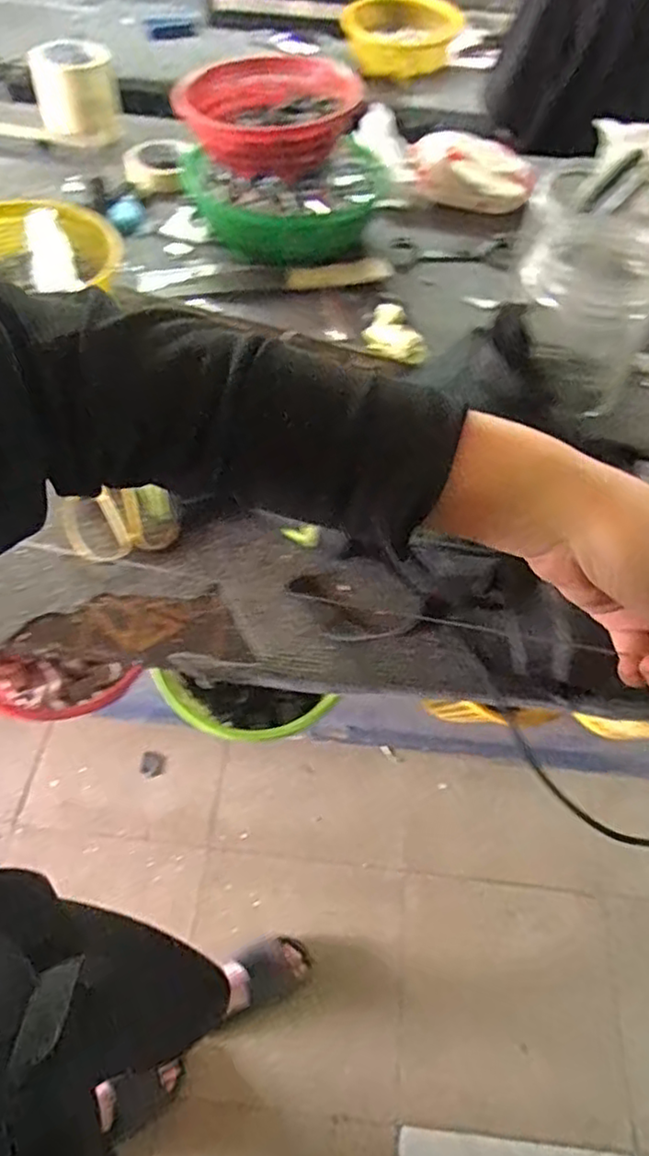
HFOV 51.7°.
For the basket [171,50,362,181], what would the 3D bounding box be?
[{"bbox_3d":[-0.064,-0.514,0.734,0.199,0.067,0.174,3,55,-2],"label":"basket"}]

